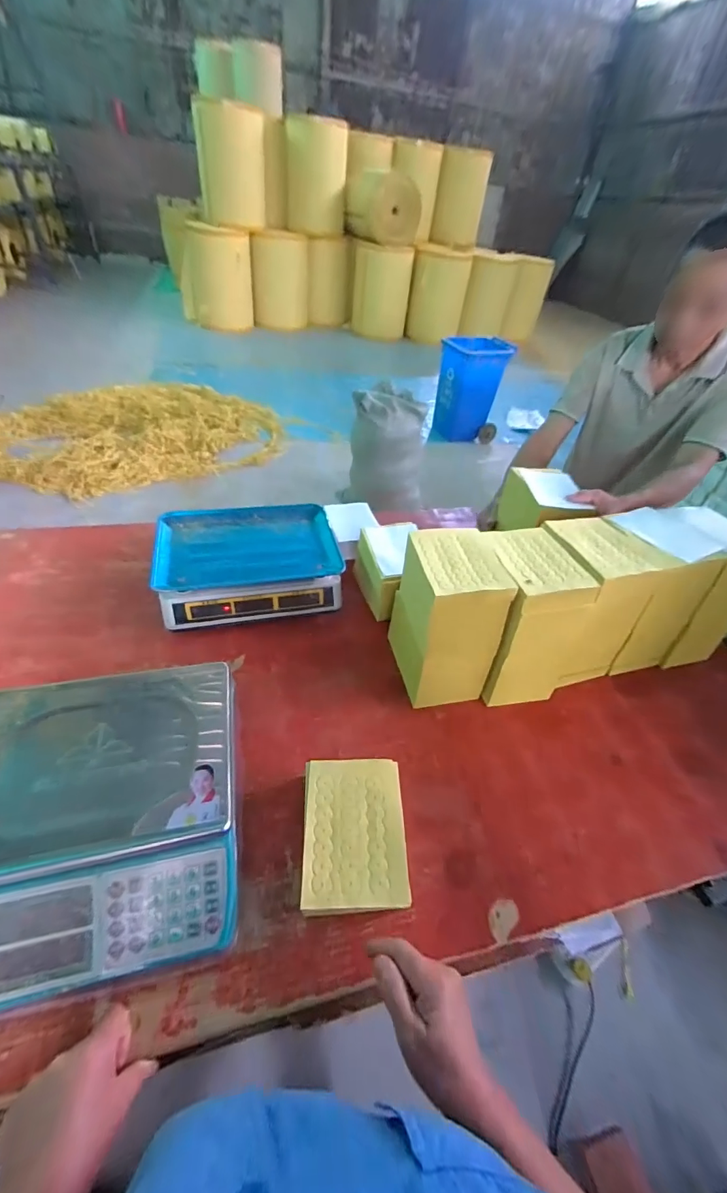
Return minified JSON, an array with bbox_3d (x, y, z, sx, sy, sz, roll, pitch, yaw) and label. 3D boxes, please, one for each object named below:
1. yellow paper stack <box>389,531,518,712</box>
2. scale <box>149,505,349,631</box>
[{"bbox_3d":[0.132,0.033,0.690,0.129,0.232,0.178,-1,44,-9],"label":"yellow paper stack"},{"bbox_3d":[-0.220,-0.066,0.822,0.324,0.101,0.251,-7,45,-15],"label":"scale"}]

